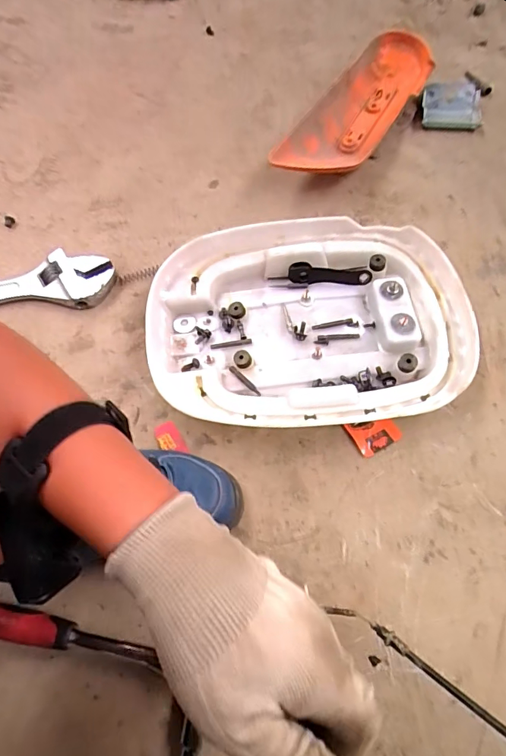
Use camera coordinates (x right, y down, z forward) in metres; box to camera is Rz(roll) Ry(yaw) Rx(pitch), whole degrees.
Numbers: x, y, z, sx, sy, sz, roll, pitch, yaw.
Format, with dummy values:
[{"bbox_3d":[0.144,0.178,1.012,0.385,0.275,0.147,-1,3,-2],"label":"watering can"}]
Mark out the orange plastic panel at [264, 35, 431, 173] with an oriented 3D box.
[{"bbox_3d":[0.171,-0.417,0.699,0.113,0.054,0.359,30,71,16],"label":"orange plastic panel"}]

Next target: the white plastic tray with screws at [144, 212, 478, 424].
[{"bbox_3d":[0.067,-0.065,0.536,0.365,0.045,0.273,-10,63,-2],"label":"white plastic tray with screws"}]

